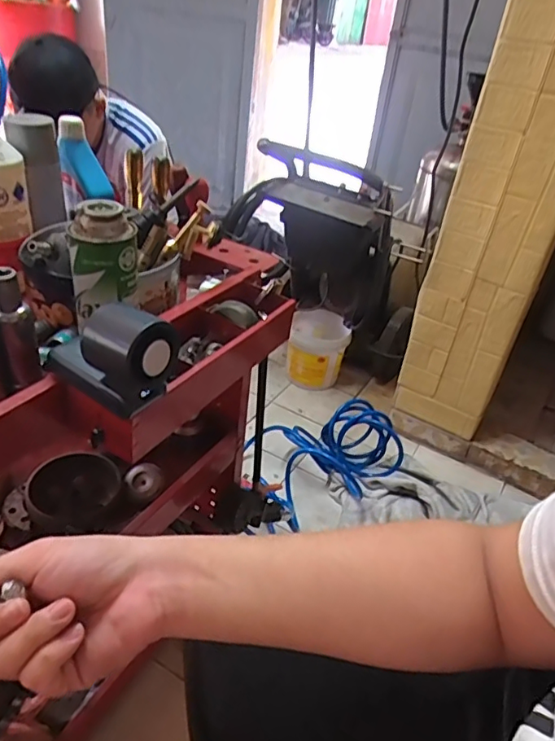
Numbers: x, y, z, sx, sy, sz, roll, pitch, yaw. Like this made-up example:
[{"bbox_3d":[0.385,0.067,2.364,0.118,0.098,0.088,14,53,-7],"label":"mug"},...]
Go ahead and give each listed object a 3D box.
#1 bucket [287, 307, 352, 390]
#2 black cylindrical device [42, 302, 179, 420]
[{"bbox_3d":[0.134,-0.073,1.767,0.186,0.187,0.190,5,34,-3],"label":"bucket"},{"bbox_3d":[-0.141,-0.012,0.454,0.111,0.078,0.051,19,36,17],"label":"black cylindrical device"}]

